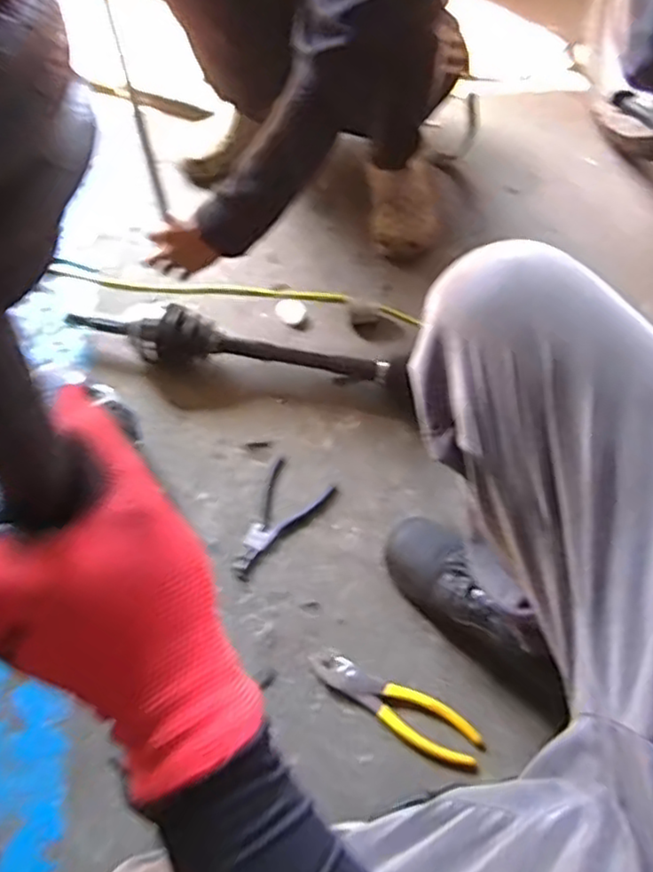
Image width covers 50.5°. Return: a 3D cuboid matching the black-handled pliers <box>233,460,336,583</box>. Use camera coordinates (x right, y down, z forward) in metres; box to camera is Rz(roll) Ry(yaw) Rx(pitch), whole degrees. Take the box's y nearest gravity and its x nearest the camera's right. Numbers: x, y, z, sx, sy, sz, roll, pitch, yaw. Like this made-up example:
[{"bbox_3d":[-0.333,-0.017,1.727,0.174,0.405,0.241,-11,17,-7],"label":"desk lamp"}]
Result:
[{"bbox_3d":[-0.060,0.108,0.865,0.084,0.017,0.160,24,63,11],"label":"black-handled pliers"}]

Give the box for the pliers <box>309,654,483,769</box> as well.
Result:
[{"bbox_3d":[0.076,0.293,0.763,0.197,0.017,0.055,29,64,13],"label":"pliers"}]

